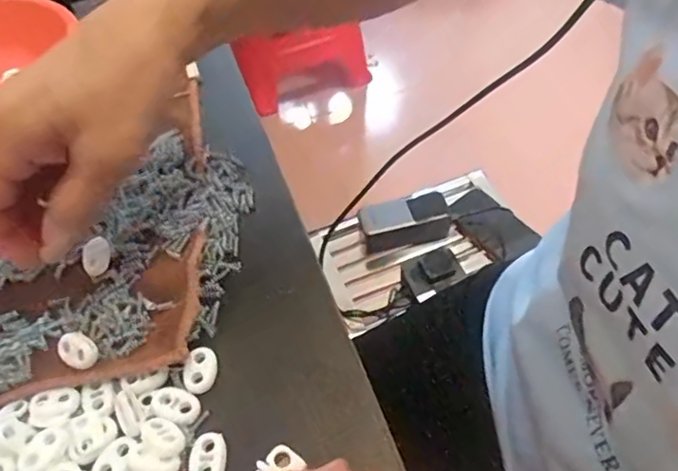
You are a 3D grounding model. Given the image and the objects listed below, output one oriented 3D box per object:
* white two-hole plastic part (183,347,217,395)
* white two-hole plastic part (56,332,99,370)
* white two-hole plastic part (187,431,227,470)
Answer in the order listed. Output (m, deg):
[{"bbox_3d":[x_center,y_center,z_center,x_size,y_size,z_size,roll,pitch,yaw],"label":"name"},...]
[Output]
[{"bbox_3d":[-0.066,0.064,0.269,0.014,0.007,0.022,1,52,6],"label":"white two-hole plastic part"},{"bbox_3d":[-0.128,0.056,0.276,0.023,0.007,0.015,34,62,27],"label":"white two-hole plastic part"},{"bbox_3d":[-0.058,0.096,0.243,0.017,0.004,0.022,-5,52,2],"label":"white two-hole plastic part"}]

